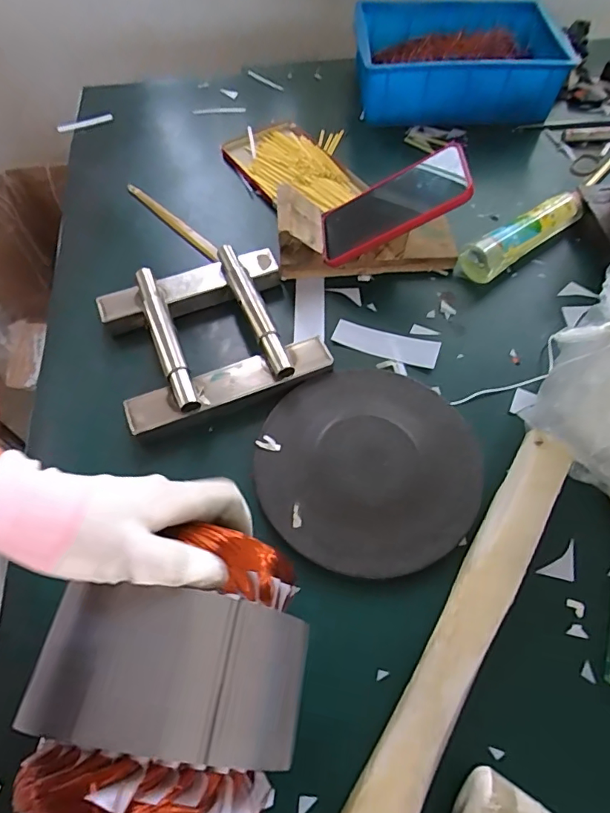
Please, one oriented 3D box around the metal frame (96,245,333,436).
[{"bbox_3d":[-0.098,-0.080,0.506,0.198,0.037,0.180,-19,60,-13],"label":"metal frame"}]

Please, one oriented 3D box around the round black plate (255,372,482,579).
[{"bbox_3d":[0.056,0.050,0.445,0.189,0.009,0.191,1,58,-1],"label":"round black plate"}]

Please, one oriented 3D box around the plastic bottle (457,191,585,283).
[{"bbox_3d":[0.263,-0.203,0.592,0.189,0.042,0.046,-31,64,-20],"label":"plastic bottle"}]

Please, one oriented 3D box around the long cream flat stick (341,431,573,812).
[{"bbox_3d":[0.119,0.150,0.355,0.040,0.014,0.322,24,61,26],"label":"long cream flat stick"}]

